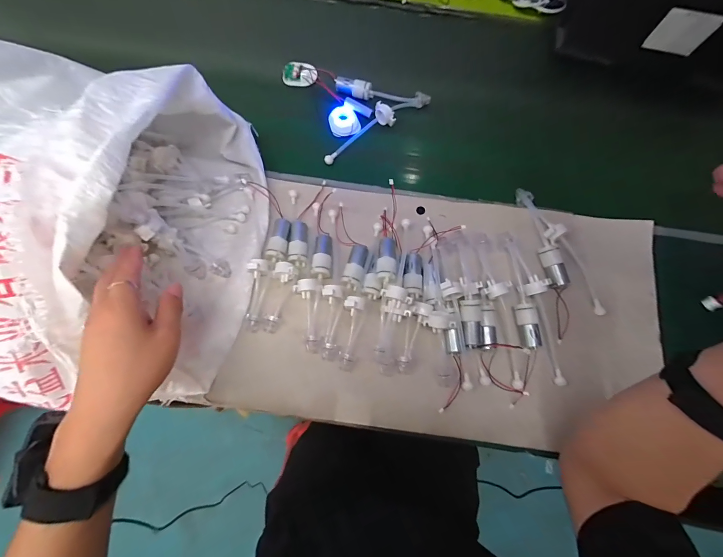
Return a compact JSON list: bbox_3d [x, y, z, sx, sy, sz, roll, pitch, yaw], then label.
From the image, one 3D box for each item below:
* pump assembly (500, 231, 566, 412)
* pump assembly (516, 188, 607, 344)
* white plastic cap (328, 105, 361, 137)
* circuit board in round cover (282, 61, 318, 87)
[{"bbox_3d":[0.222,0.041,0.413,0.061,0.031,0.221,-3,75,-2],"label":"pump assembly"},{"bbox_3d":[0.278,-0.034,0.435,0.069,0.027,0.219,-7,75,-4],"label":"pump assembly"},{"bbox_3d":[-0.028,-0.258,0.519,0.046,0.015,0.053,-17,76,-6],"label":"white plastic cap"},{"bbox_3d":[-0.107,-0.357,0.548,0.060,0.012,0.045,2,75,-1],"label":"circuit board in round cover"}]

